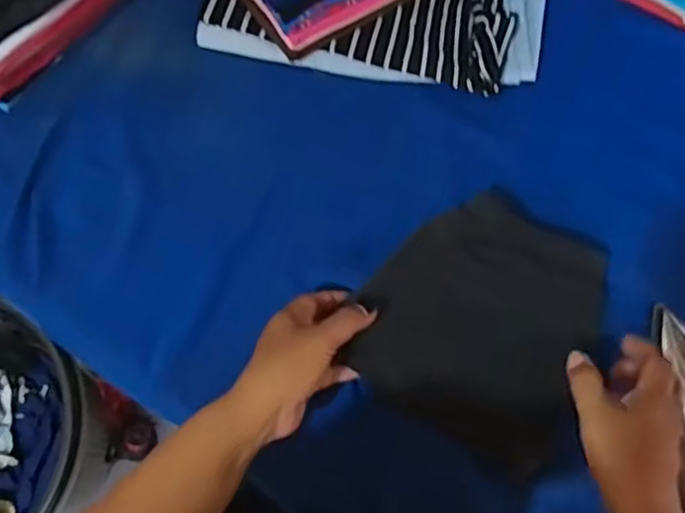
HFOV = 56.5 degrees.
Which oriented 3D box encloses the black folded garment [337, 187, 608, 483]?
[{"bbox_3d":[0.114,0.045,0.505,0.171,0.053,0.189,31,75,11],"label":"black folded garment"}]

